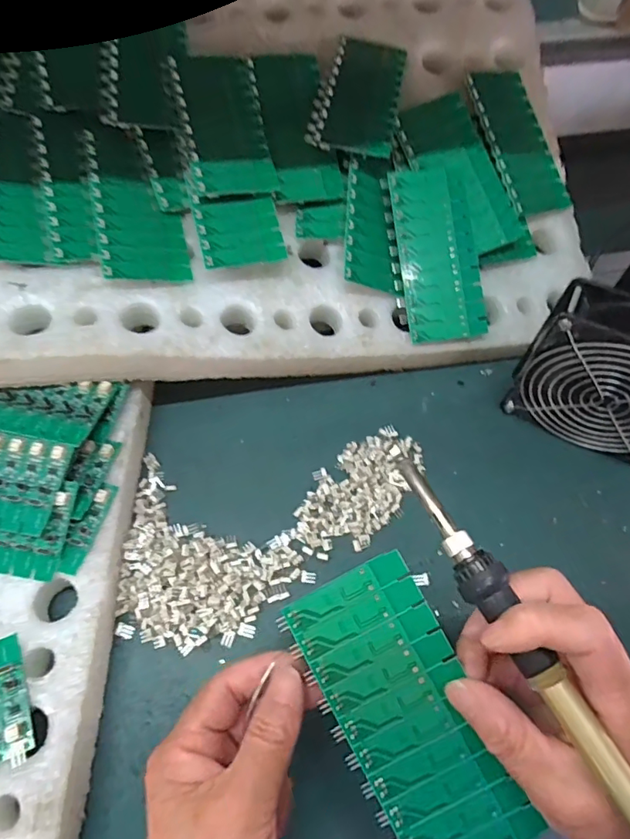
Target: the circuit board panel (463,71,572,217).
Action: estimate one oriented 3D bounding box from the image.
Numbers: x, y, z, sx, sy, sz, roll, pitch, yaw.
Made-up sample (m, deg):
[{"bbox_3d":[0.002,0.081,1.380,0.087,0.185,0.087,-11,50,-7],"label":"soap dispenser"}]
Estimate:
[{"bbox_3d":[0.180,-0.246,0.452,0.061,0.010,0.131,-15,86,-23],"label":"circuit board panel"}]

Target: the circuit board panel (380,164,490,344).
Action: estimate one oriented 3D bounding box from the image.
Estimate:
[{"bbox_3d":[0.095,-0.135,0.411,0.067,0.007,0.142,-9,88,-2],"label":"circuit board panel"}]

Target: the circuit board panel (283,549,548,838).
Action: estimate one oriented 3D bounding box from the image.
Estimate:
[{"bbox_3d":[0.044,0.137,0.236,0.062,0.004,0.138,-28,83,1],"label":"circuit board panel"}]

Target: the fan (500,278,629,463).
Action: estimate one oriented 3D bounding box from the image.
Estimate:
[{"bbox_3d":[0.214,-0.026,0.368,0.122,0.120,0.048,27,65,12],"label":"fan"}]

